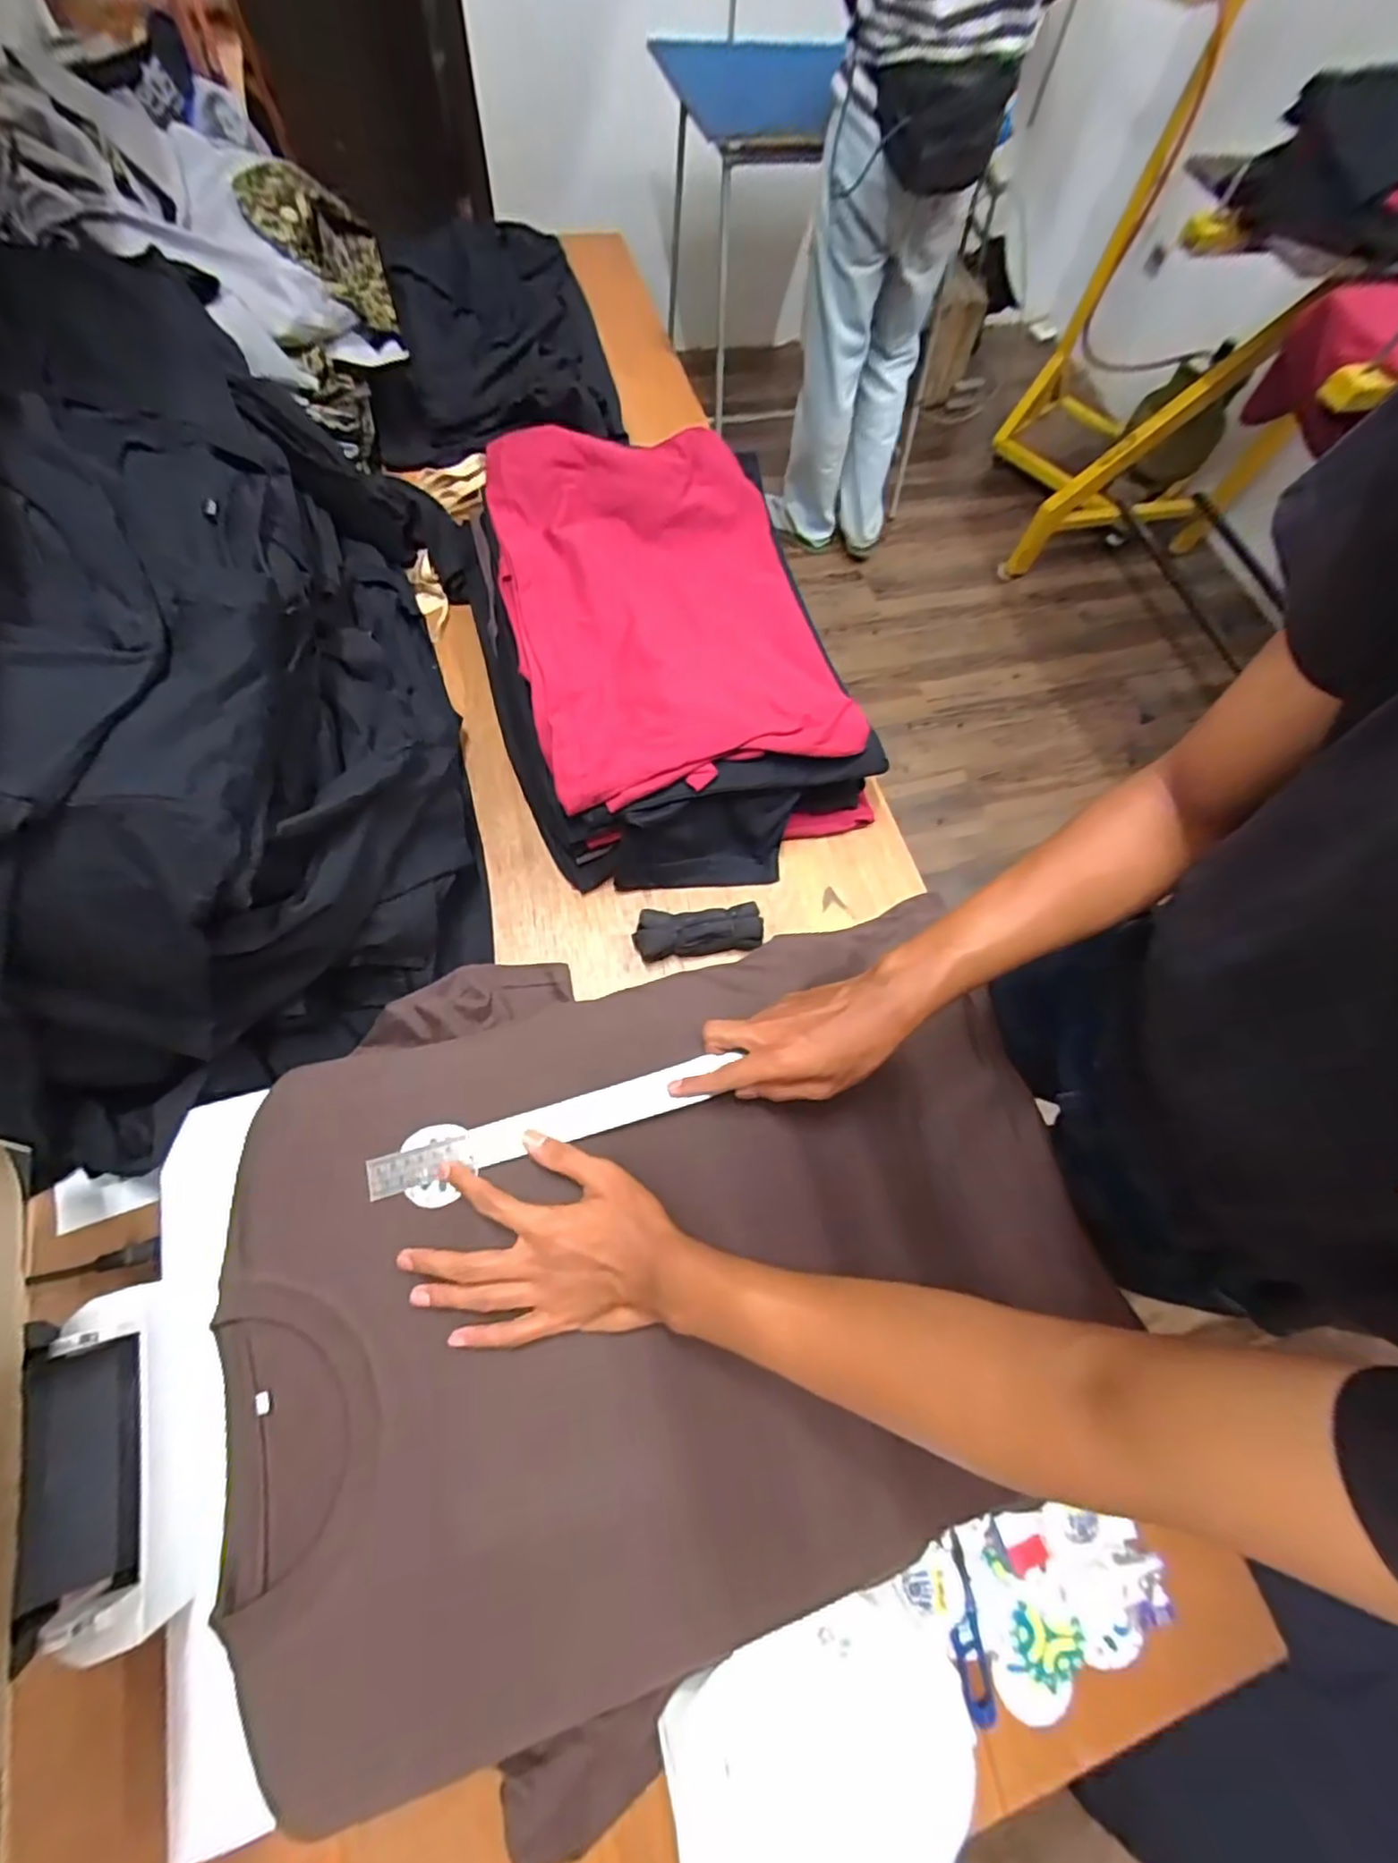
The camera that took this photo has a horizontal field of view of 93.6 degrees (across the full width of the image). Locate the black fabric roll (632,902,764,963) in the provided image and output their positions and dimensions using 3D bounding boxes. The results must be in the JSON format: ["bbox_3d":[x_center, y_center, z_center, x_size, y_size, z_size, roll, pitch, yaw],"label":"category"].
[{"bbox_3d":[-0.001,0.000,0.663,0.125,0.030,0.046,-4,68,-6],"label":"black fabric roll"}]

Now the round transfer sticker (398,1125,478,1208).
[{"bbox_3d":[-0.191,0.170,0.480,0.052,0.004,0.055,1,71,-2],"label":"round transfer sticker"}]

